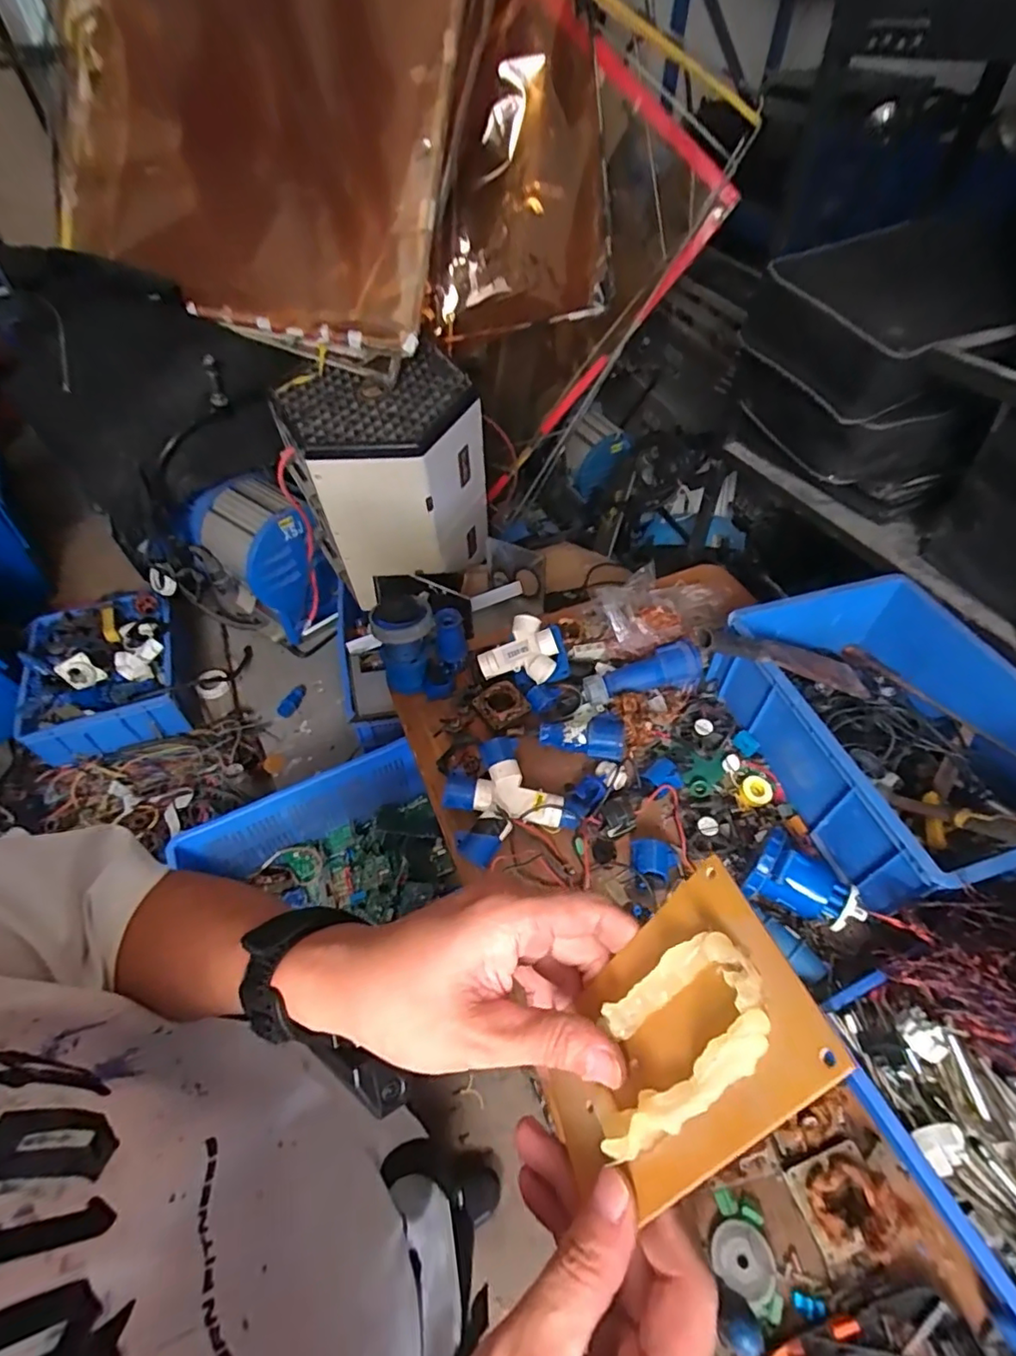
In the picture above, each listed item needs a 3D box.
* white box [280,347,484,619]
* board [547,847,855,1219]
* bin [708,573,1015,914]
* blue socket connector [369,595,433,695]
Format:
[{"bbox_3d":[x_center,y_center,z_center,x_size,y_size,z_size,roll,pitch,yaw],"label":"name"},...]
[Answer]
[{"bbox_3d":[-0.300,-0.516,1.536,0.479,0.514,0.311,-5,51,-4],"label":"white box"},{"bbox_3d":[0.053,0.133,0.203,0.011,0.119,0.074,24,22,-26],"label":"board"},{"bbox_3d":[0.615,0.068,0.869,0.415,0.186,0.480,-11,51,-9],"label":"bin"},{"bbox_3d":[-0.190,-0.066,1.052,0.109,0.161,0.106,-17,52,-13],"label":"blue socket connector"}]

